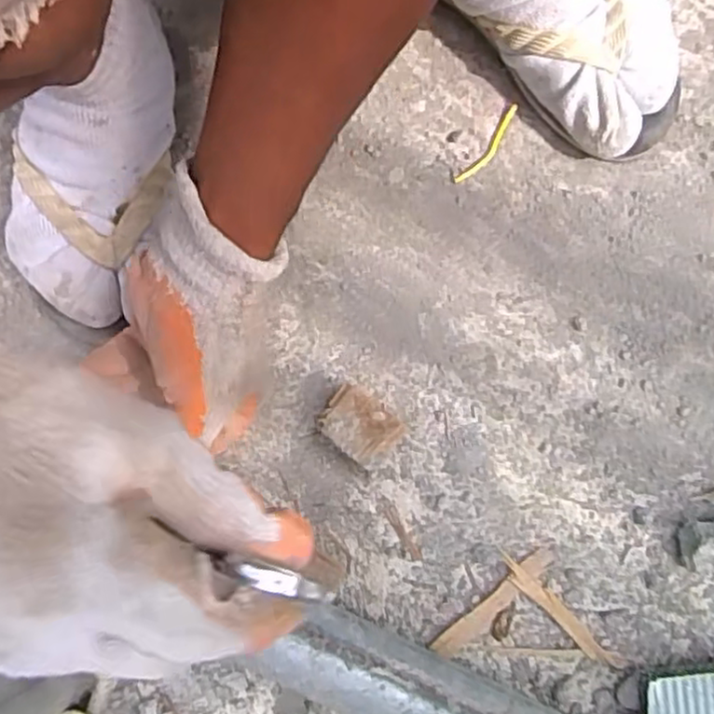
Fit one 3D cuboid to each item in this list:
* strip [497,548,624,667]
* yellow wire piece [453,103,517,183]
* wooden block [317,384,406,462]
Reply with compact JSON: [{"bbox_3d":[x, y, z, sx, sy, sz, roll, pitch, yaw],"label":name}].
[{"bbox_3d":[0.119,0.152,0.411,0.091,0.004,0.011,43,84,8],"label":"strip"},{"bbox_3d":[0.091,-0.145,0.471,0.012,0.004,0.068,38,83,7],"label":"yellow wire piece"},{"bbox_3d":[0.001,0.042,0.423,0.044,0.033,0.032,40,83,7],"label":"wooden block"}]

